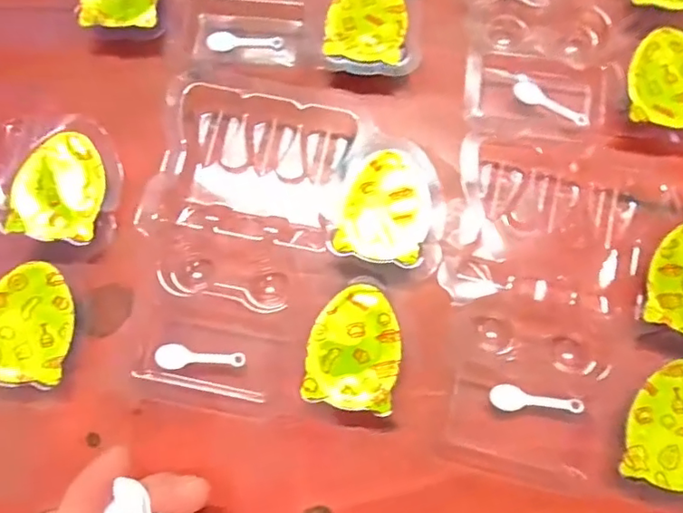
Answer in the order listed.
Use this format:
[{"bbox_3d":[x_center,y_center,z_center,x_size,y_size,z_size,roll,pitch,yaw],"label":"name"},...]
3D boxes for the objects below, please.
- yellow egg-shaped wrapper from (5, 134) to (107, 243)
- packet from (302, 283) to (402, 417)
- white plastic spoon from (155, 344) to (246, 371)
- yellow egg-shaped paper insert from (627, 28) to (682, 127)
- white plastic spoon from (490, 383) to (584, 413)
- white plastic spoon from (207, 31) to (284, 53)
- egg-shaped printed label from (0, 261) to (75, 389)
[{"bbox_3d":[-0.132,-0.033,0.255,0.040,0.004,0.051,6,76,-1],"label":"yellow egg-shaped wrapper"},{"bbox_3d":[0.006,0.040,0.242,0.039,0.016,0.051,11,77,3],"label":"packet"},{"bbox_3d":[-0.062,0.045,0.242,0.039,0.004,0.011,3,76,1],"label":"white plastic spoon"},{"bbox_3d":[0.159,-0.086,0.264,0.037,0.004,0.049,7,80,4],"label":"yellow egg-shaped paper insert"},{"bbox_3d":[0.084,0.061,0.237,0.039,0.005,0.011,2,76,1],"label":"white plastic spoon"},{"bbox_3d":[-0.050,-0.112,0.283,0.039,0.004,0.011,1,76,1],"label":"white plastic spoon"},{"bbox_3d":[-0.139,0.029,0.240,0.039,0.004,0.052,8,76,-7],"label":"egg-shaped printed label"}]

